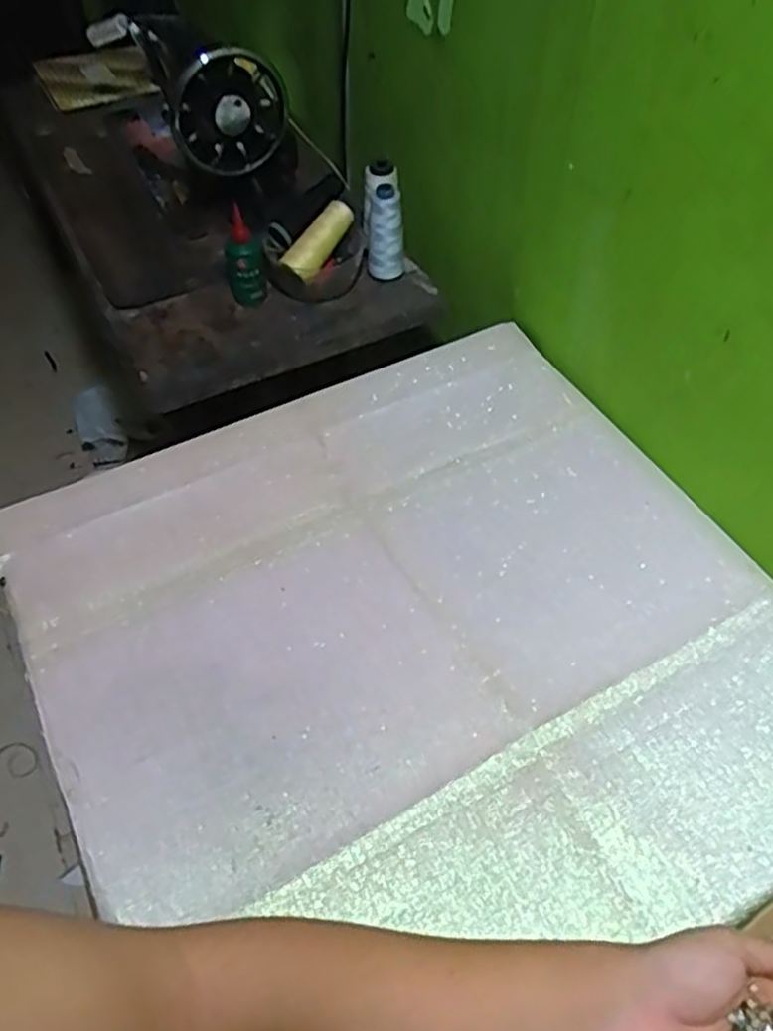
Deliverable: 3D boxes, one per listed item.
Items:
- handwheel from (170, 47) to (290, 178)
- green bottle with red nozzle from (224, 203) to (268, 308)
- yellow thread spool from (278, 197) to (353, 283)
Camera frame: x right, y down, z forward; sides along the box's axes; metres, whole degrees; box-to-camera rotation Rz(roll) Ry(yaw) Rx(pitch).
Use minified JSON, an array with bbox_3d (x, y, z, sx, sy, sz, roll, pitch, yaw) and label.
[{"bbox_3d":[-0.184,-0.473,0.866,0.125,0.128,0.053,-30,59,-21],"label":"handwheel"},{"bbox_3d":[-0.169,-0.306,0.875,0.046,0.110,0.042,-9,52,-6],"label":"green bottle with red nozzle"},{"bbox_3d":[-0.078,-0.331,0.893,0.032,0.032,0.110,33,82,24],"label":"yellow thread spool"}]

